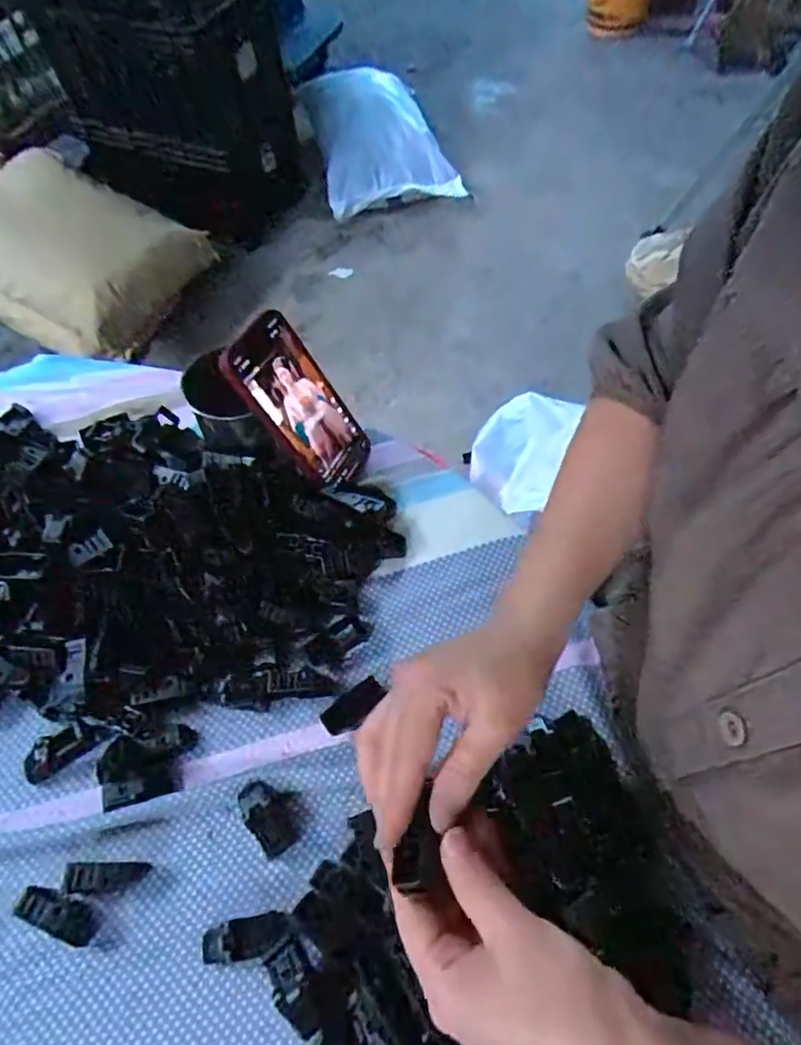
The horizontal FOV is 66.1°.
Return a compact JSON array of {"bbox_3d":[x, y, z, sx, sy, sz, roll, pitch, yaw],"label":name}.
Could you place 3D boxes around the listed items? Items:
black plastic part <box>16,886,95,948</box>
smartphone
[{"bbox_3d":[-0.218,0.248,0.391,0.050,0.021,0.018,20,62,12],"label":"black plastic part"},{"bbox_3d":[-0.084,-0.099,0.527,0.010,0.156,0.080,-1,45,41],"label":"smartphone"}]

